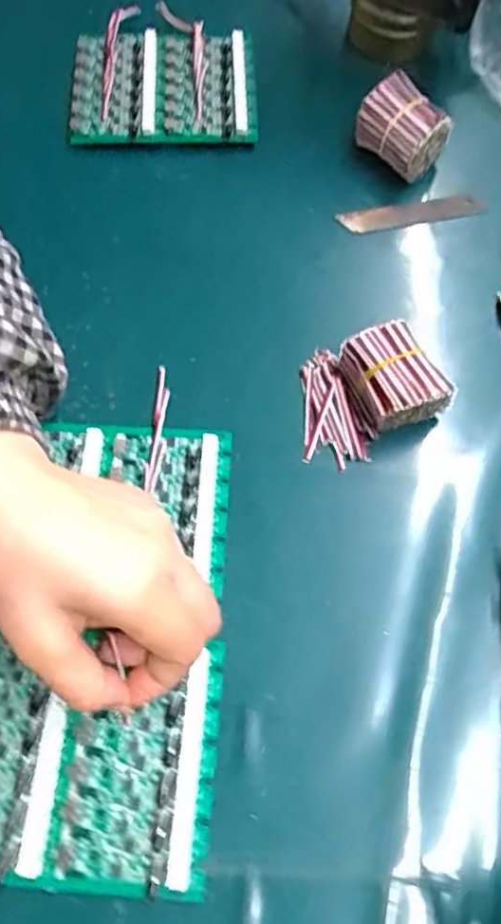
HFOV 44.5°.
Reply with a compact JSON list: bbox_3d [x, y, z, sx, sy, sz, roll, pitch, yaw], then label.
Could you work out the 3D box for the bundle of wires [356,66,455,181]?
[{"bbox_3d":[0.102,-0.219,0.406,0.043,0.044,0.052,-35,71,-12],"label":"bundle of wires"}]

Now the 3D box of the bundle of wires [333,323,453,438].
[{"bbox_3d":[0.075,-0.045,0.332,0.042,0.039,0.055,-23,69,-7],"label":"bundle of wires"}]

